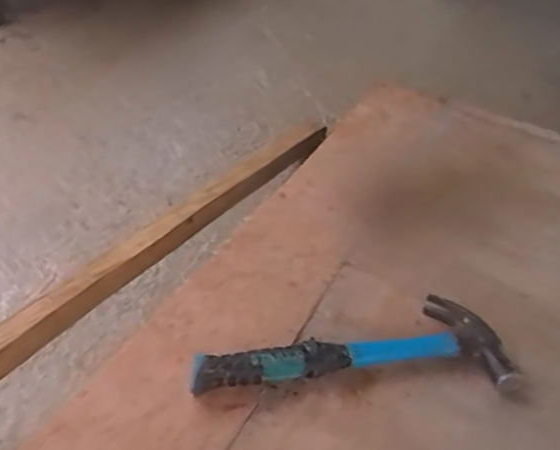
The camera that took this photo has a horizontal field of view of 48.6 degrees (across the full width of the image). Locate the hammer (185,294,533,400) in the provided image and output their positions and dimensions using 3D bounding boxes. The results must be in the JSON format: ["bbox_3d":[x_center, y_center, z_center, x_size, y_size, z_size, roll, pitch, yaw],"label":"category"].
[{"bbox_3d":[0.080,0.140,0.604,0.314,0.029,0.128,-8,38,-25],"label":"hammer"}]

